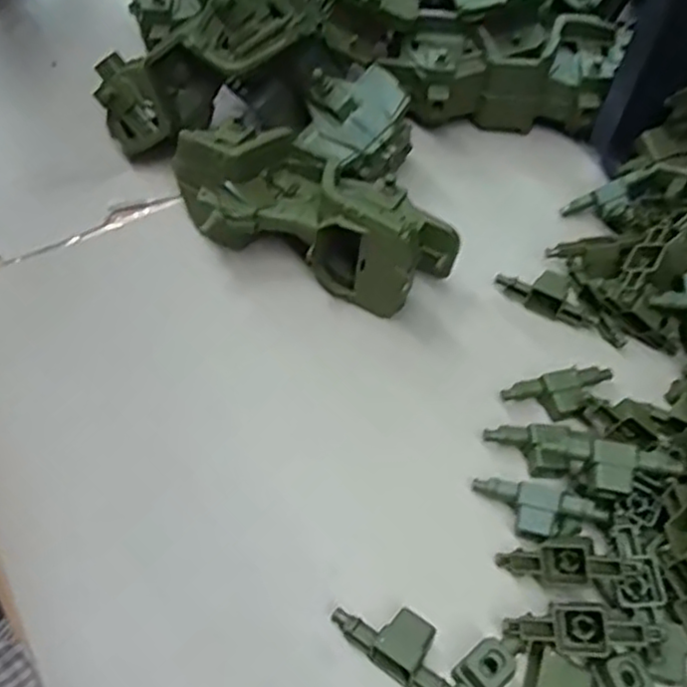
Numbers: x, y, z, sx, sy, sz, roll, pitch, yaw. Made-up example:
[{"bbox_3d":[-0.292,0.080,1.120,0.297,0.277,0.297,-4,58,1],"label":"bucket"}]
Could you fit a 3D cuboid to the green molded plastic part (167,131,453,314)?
[{"bbox_3d":[-0.024,-0.080,0.442,0.190,0.074,0.069,21,57,13],"label":"green molded plastic part"}]

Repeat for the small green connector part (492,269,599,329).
[{"bbox_3d":[0.136,-0.034,0.449,0.066,0.015,0.030,28,59,17],"label":"small green connector part"}]

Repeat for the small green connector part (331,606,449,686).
[{"bbox_3d":[0.028,0.140,0.319,0.066,0.018,0.028,37,62,22],"label":"small green connector part"}]

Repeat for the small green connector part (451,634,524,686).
[{"bbox_3d":[0.060,0.151,0.311,0.056,0.020,0.019,-36,63,-23],"label":"small green connector part"}]

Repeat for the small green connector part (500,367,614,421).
[{"bbox_3d":[0.128,0.031,0.402,0.066,0.017,0.027,-8,56,-7],"label":"small green connector part"}]

